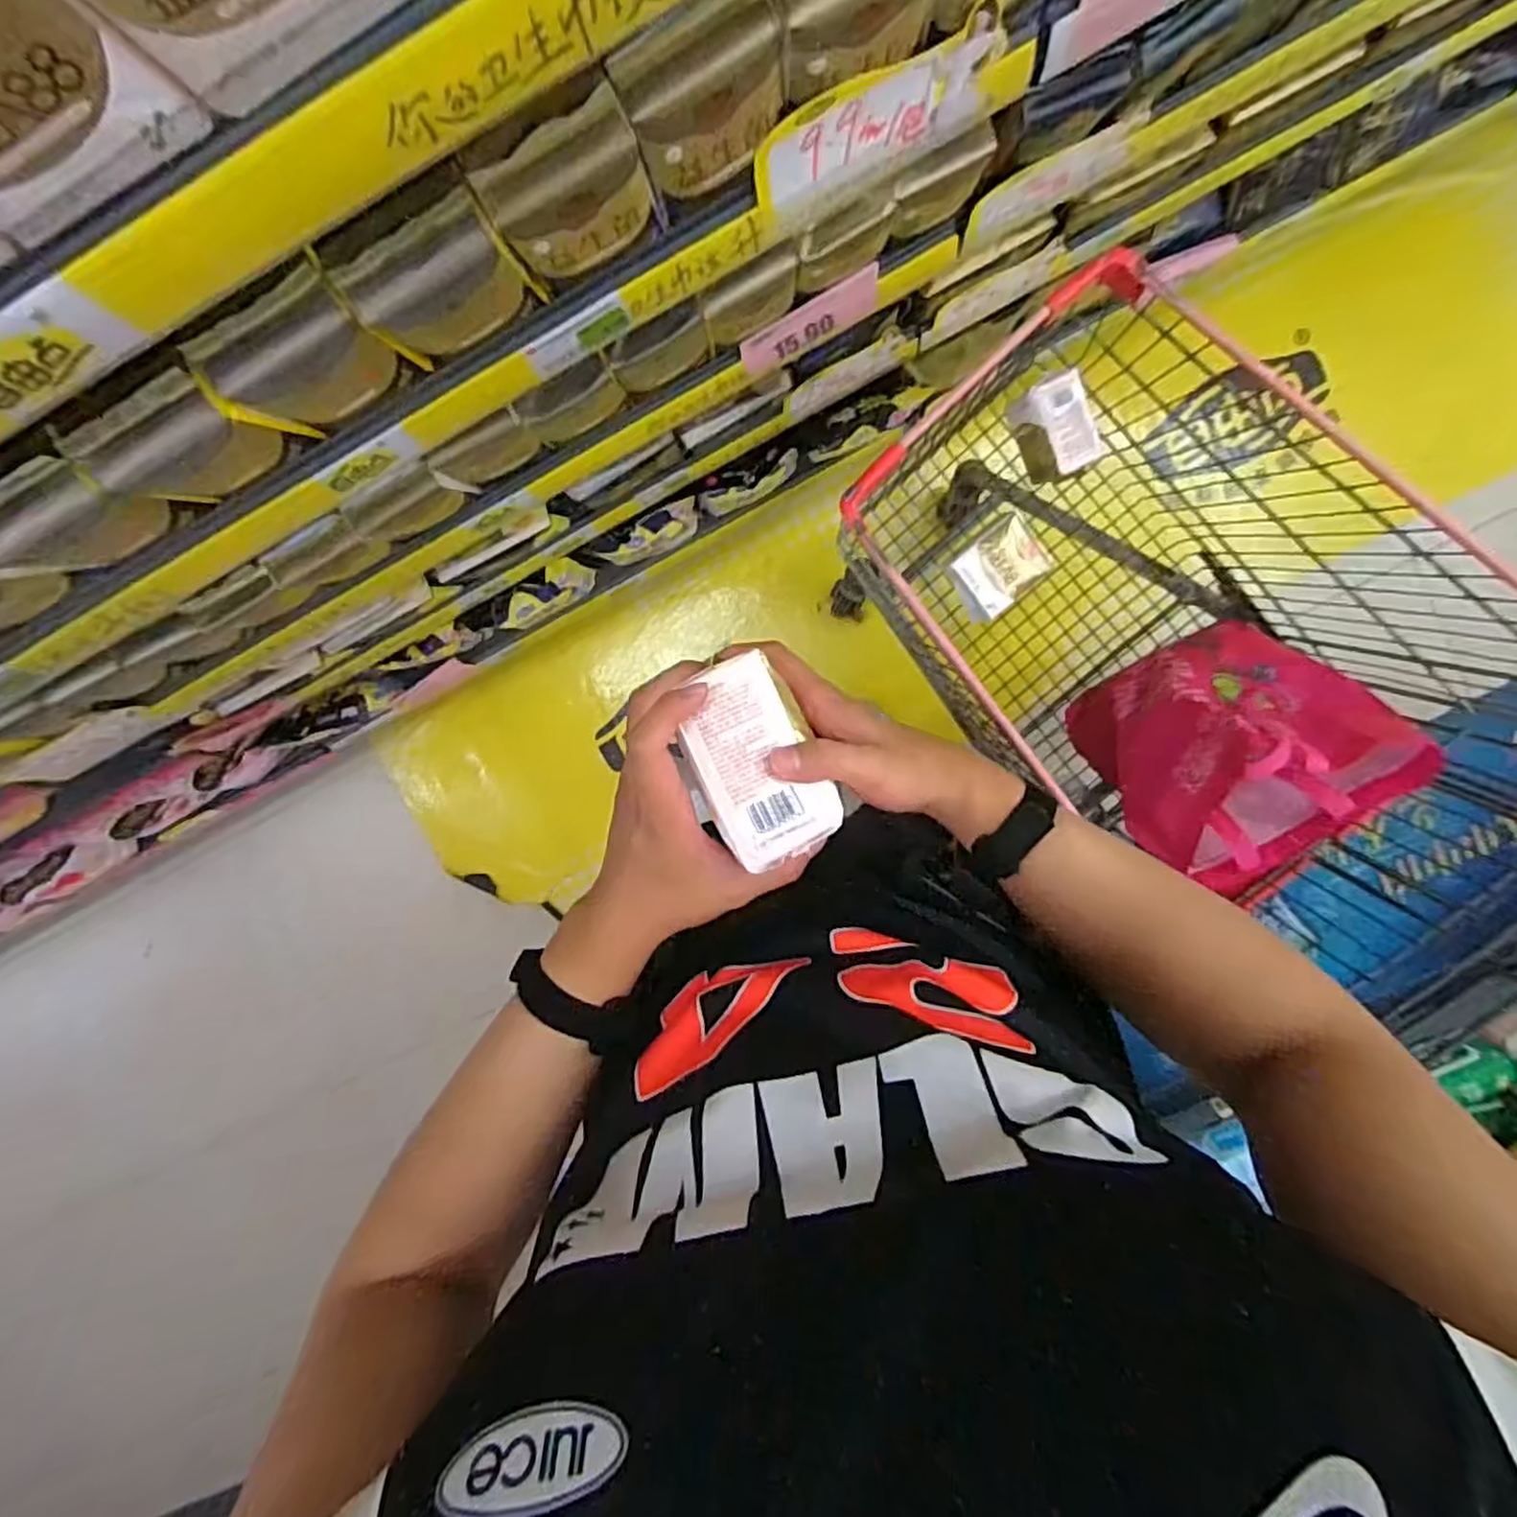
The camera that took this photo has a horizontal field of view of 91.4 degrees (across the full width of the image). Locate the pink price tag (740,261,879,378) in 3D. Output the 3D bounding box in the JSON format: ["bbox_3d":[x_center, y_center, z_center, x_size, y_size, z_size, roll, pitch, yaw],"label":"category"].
[{"bbox_3d":[0.053,-0.432,0.744,0.148,0.086,0.007,-28,88,7],"label":"pink price tag"}]

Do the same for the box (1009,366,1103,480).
[{"bbox_3d":[0.354,-0.393,0.892,0.057,0.118,0.106,-26,98,6],"label":"box"}]

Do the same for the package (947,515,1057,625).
[{"bbox_3d":[0.303,-0.240,0.945,0.114,0.078,0.087,-39,96,8],"label":"package"}]

